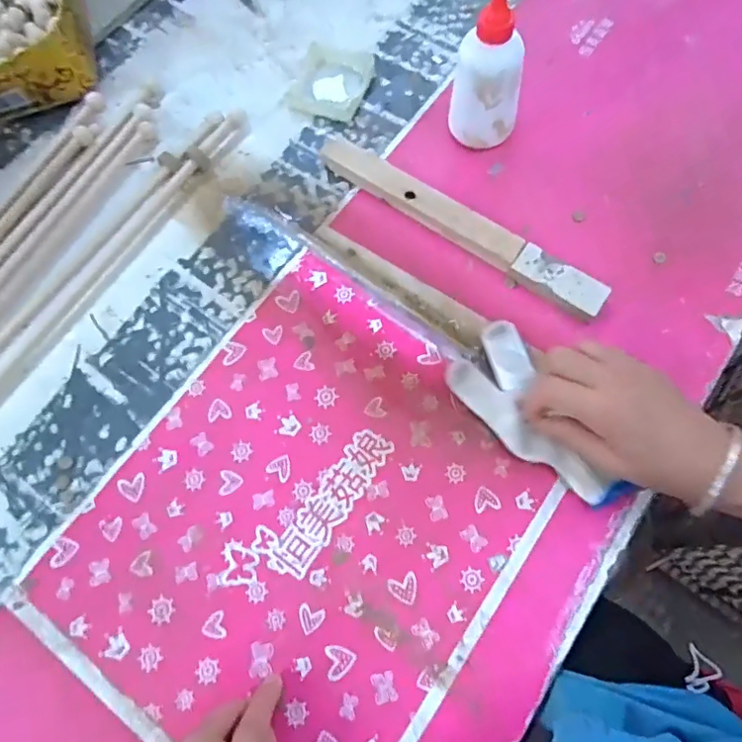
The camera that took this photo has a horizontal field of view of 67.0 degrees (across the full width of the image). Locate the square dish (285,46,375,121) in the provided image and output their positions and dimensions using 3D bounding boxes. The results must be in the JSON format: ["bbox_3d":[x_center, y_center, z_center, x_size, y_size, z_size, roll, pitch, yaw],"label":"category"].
[{"bbox_3d":[-0.042,-0.300,0.577,0.074,0.016,0.084,16,71,8],"label":"square dish"}]

